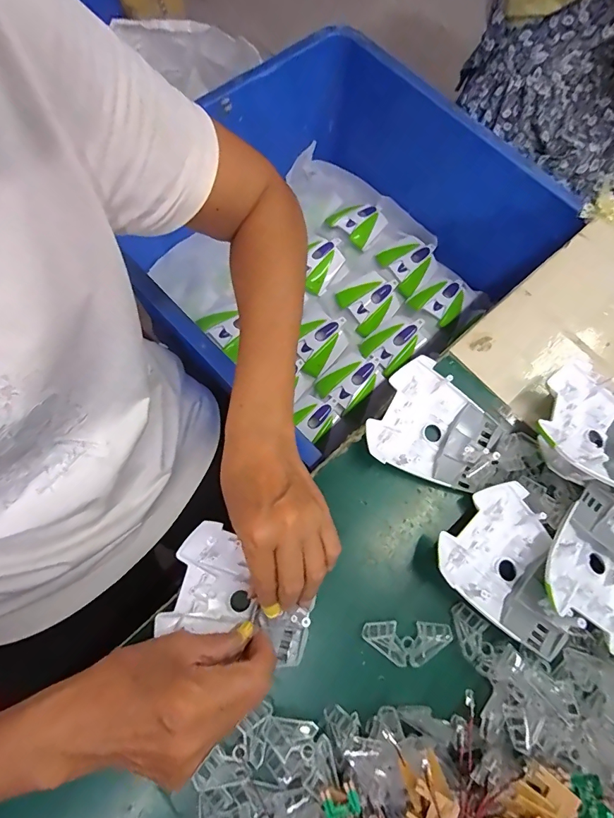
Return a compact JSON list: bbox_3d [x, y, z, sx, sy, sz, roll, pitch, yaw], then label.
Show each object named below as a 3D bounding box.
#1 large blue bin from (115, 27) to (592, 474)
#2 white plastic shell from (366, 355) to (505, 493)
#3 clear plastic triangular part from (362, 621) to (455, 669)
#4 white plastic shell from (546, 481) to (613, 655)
[{"bbox_3d":[0.014,-0.229,0.619,0.480,0.212,0.478,-42,77,-13],"label":"large blue bin"},{"bbox_3d":[0.114,0.018,0.365,0.106,0.026,0.098,28,74,8],"label":"white plastic shell"},{"bbox_3d":[0.077,0.181,0.319,0.067,0.006,0.029,2,72,0],"label":"clear plastic triangular part"},{"bbox_3d":[0.233,0.120,0.318,0.095,0.035,0.107,32,74,9],"label":"white plastic shell"}]

